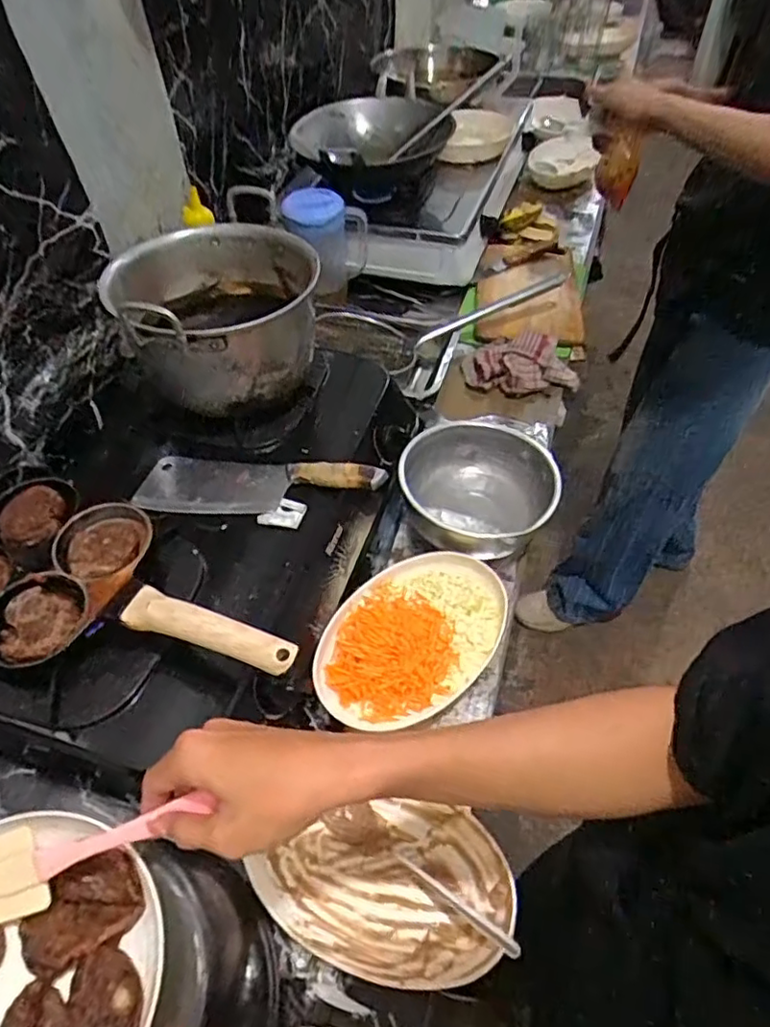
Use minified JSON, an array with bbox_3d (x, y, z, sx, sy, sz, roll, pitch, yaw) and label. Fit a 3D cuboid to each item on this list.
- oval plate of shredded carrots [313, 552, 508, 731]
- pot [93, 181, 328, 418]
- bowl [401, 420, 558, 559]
[{"bbox_3d":[0.036,0.132,0.675,0.225,0.036,0.156,-32,56,-23],"label":"oval plate of shredded carrots"},{"bbox_3d":[-0.185,-0.244,0.724,0.217,0.149,0.235,-1,50,1],"label":"pot"},{"bbox_3d":[0.115,-0.023,0.784,0.185,0.108,0.172,-1,50,1],"label":"bowl"}]

